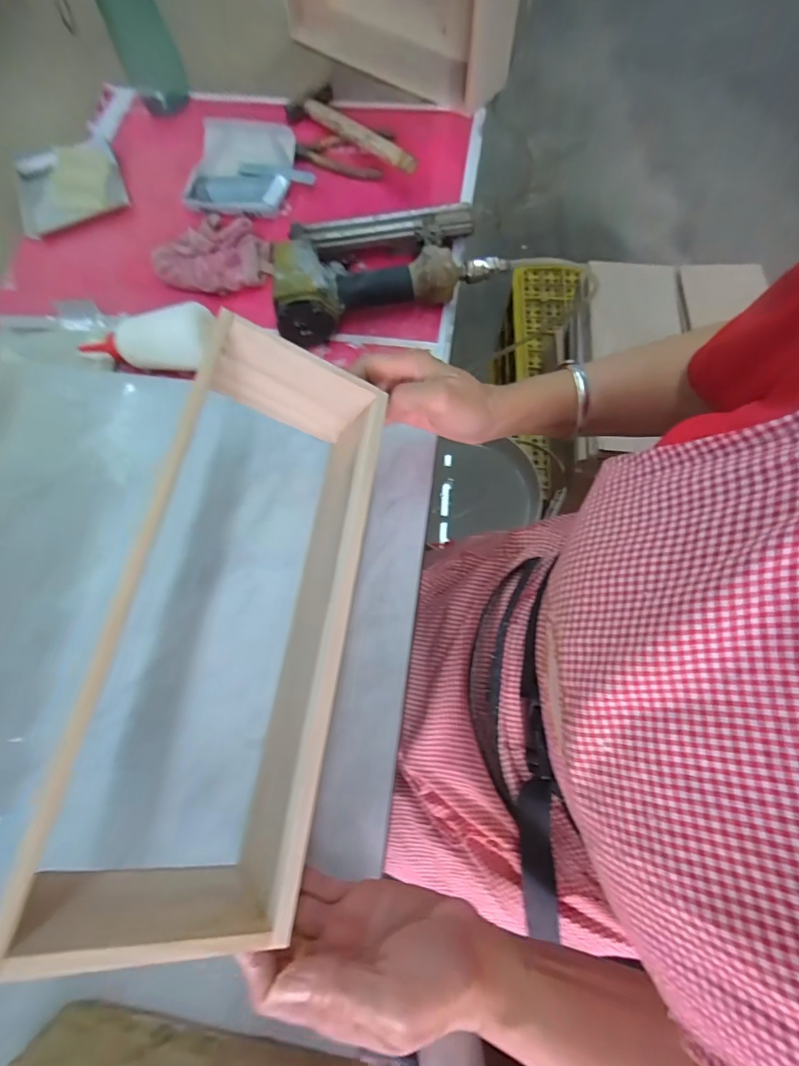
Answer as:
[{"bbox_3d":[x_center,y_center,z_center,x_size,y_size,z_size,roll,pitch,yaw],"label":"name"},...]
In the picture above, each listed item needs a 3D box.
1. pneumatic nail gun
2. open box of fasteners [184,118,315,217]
[{"bbox_3d":[-0.022,-0.301,0.494,0.236,0.056,0.148,-12,71,-3],"label":"pneumatic nail gun"},{"bbox_3d":[-0.193,-0.470,0.582,0.159,0.044,0.130,13,72,5],"label":"open box of fasteners"}]

